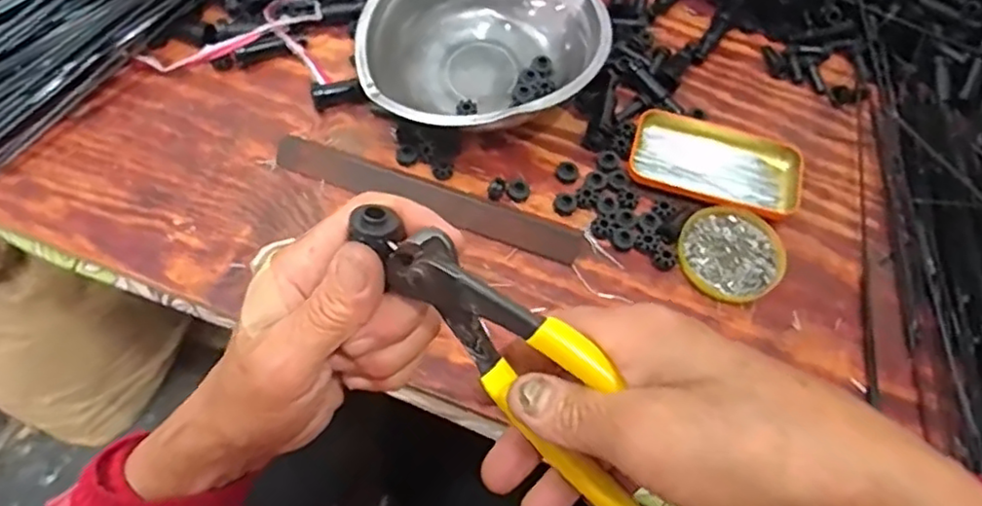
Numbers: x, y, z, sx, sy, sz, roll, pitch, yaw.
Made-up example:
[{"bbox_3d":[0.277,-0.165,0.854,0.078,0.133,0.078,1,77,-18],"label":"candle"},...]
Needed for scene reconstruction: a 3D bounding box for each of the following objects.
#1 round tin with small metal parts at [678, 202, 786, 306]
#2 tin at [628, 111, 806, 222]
[{"bbox_3d":[0.195,0.000,0.534,0.080,0.010,0.085,2,61,-3],"label":"round tin with small metal parts"},{"bbox_3d":[0.195,-0.078,0.575,0.145,0.018,0.081,12,61,3],"label":"tin"}]

